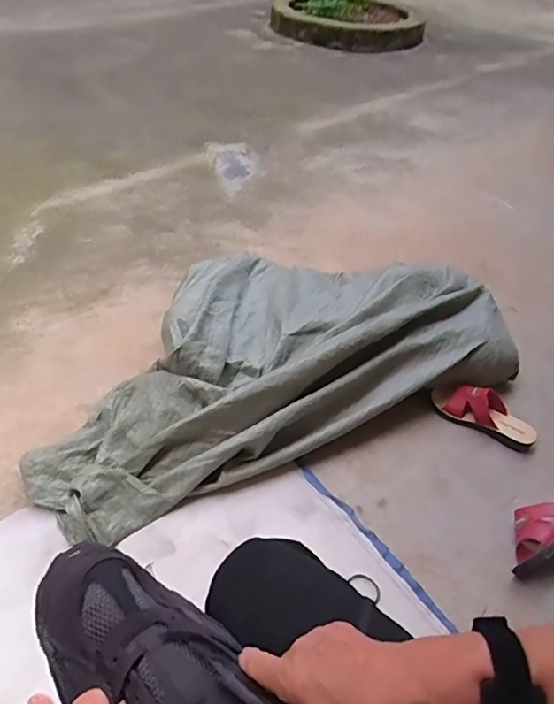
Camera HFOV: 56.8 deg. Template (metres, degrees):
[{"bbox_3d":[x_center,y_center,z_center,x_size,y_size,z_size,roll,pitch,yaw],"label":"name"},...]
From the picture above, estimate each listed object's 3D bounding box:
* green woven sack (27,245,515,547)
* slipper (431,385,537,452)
[{"bbox_3d":[-0.013,-0.007,1.168,1.059,0.205,0.494,-17,47,-23],"label":"green woven sack"},{"bbox_3d":[0.470,0.134,1.159,0.233,0.088,0.094,28,47,23],"label":"slipper"}]

